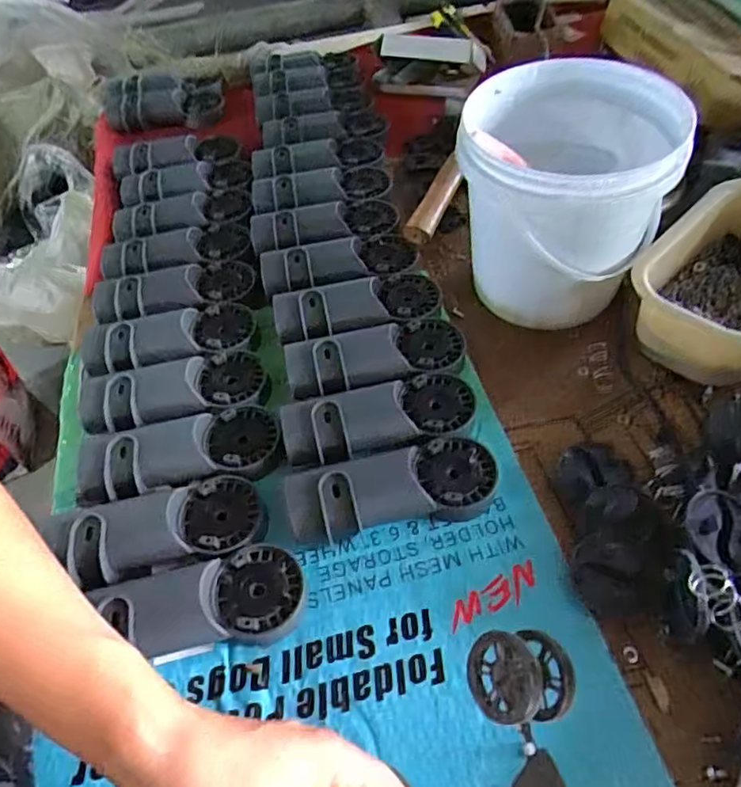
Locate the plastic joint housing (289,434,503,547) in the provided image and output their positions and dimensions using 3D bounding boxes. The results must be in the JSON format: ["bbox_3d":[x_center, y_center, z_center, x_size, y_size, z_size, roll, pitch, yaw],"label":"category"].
[{"bbox_3d":[0.018,0.074,0.458,0.163,0.041,0.062,-15,53,-5],"label":"plastic joint housing"}]

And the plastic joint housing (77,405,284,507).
[{"bbox_3d":[-0.160,0.052,0.494,0.169,0.033,0.068,-14,53,-3],"label":"plastic joint housing"}]

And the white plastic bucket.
[{"bbox_3d":[0.167,-0.174,0.530,0.175,0.157,0.167,12,55,15],"label":"white plastic bucket"}]

